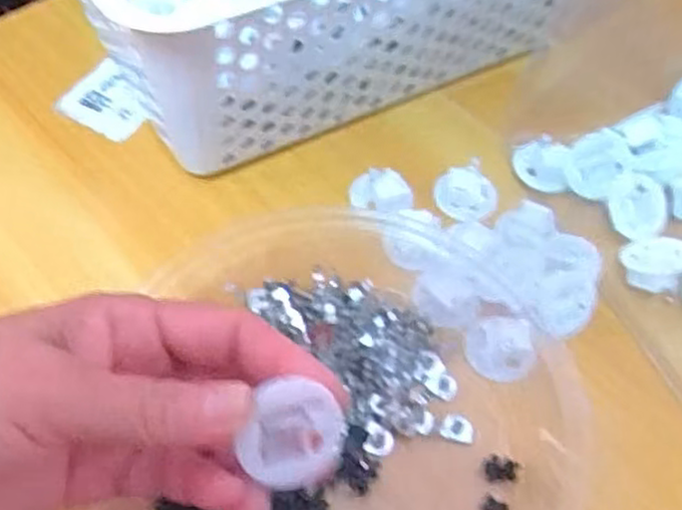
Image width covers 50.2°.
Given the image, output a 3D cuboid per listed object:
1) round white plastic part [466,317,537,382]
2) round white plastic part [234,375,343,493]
[{"bbox_3d":[0.074,0.042,0.333,0.030,0.007,0.027,2,58,0],"label":"round white plastic part"},{"bbox_3d":[-0.014,0.055,0.222,0.031,0.005,0.031,-2,98,-18],"label":"round white plastic part"}]

